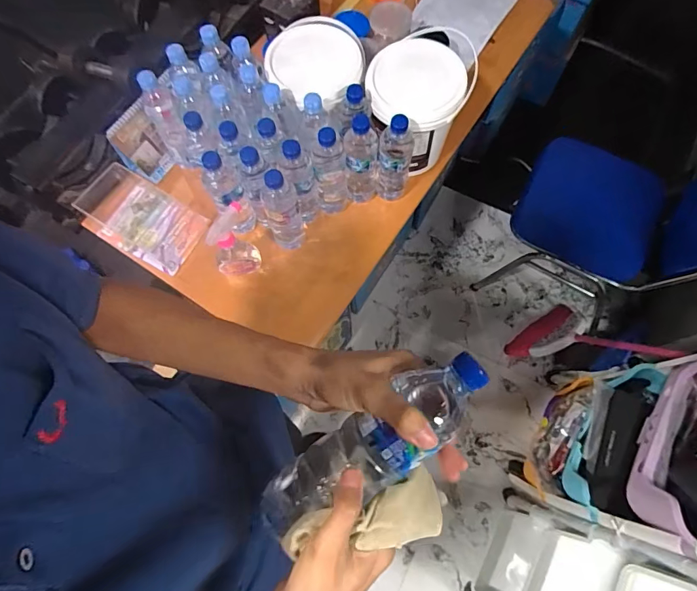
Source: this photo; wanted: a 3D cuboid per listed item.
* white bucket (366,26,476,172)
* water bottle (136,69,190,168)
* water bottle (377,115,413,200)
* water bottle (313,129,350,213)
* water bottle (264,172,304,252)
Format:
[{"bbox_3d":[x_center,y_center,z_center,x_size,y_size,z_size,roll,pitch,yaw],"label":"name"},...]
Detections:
[{"bbox_3d":[0.140,-0.397,0.943,0.195,0.217,0.215,1,70,2],"label":"white bucket"},{"bbox_3d":[-0.380,-0.359,0.911,0.055,0.239,0.063,-32,73,-9],"label":"water bottle"},{"bbox_3d":[0.095,-0.273,0.896,0.064,0.255,0.063,7,71,4],"label":"water bottle"},{"bbox_3d":[-0.035,-0.245,0.867,0.065,0.248,0.060,-3,70,0],"label":"water bottle"},{"bbox_3d":[-0.129,-0.162,0.841,0.064,0.238,0.060,-16,71,-4],"label":"water bottle"}]

